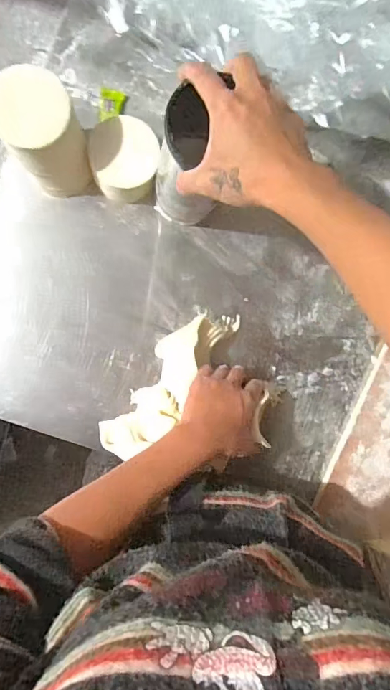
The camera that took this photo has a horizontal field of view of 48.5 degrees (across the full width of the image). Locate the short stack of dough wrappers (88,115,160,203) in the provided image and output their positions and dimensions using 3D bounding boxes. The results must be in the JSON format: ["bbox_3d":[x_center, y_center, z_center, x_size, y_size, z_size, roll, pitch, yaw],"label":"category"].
[{"bbox_3d":[-0.085,-0.225,0.540,0.078,0.071,0.082,-2,92,-3],"label":"short stack of dough wrappers"}]

